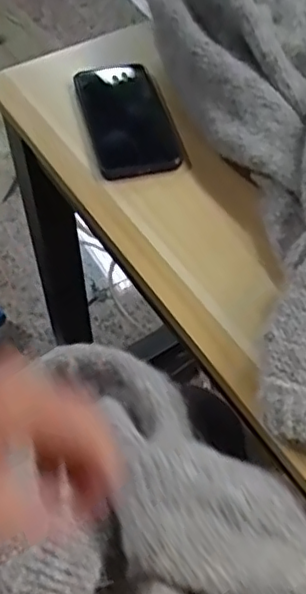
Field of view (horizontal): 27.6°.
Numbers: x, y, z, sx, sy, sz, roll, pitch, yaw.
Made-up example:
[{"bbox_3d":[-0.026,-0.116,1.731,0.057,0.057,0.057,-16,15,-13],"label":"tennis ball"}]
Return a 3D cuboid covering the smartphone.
[{"bbox_3d":[-0.028,-0.180,0.611,0.078,0.013,0.166,-11,53,-7],"label":"smartphone"}]

